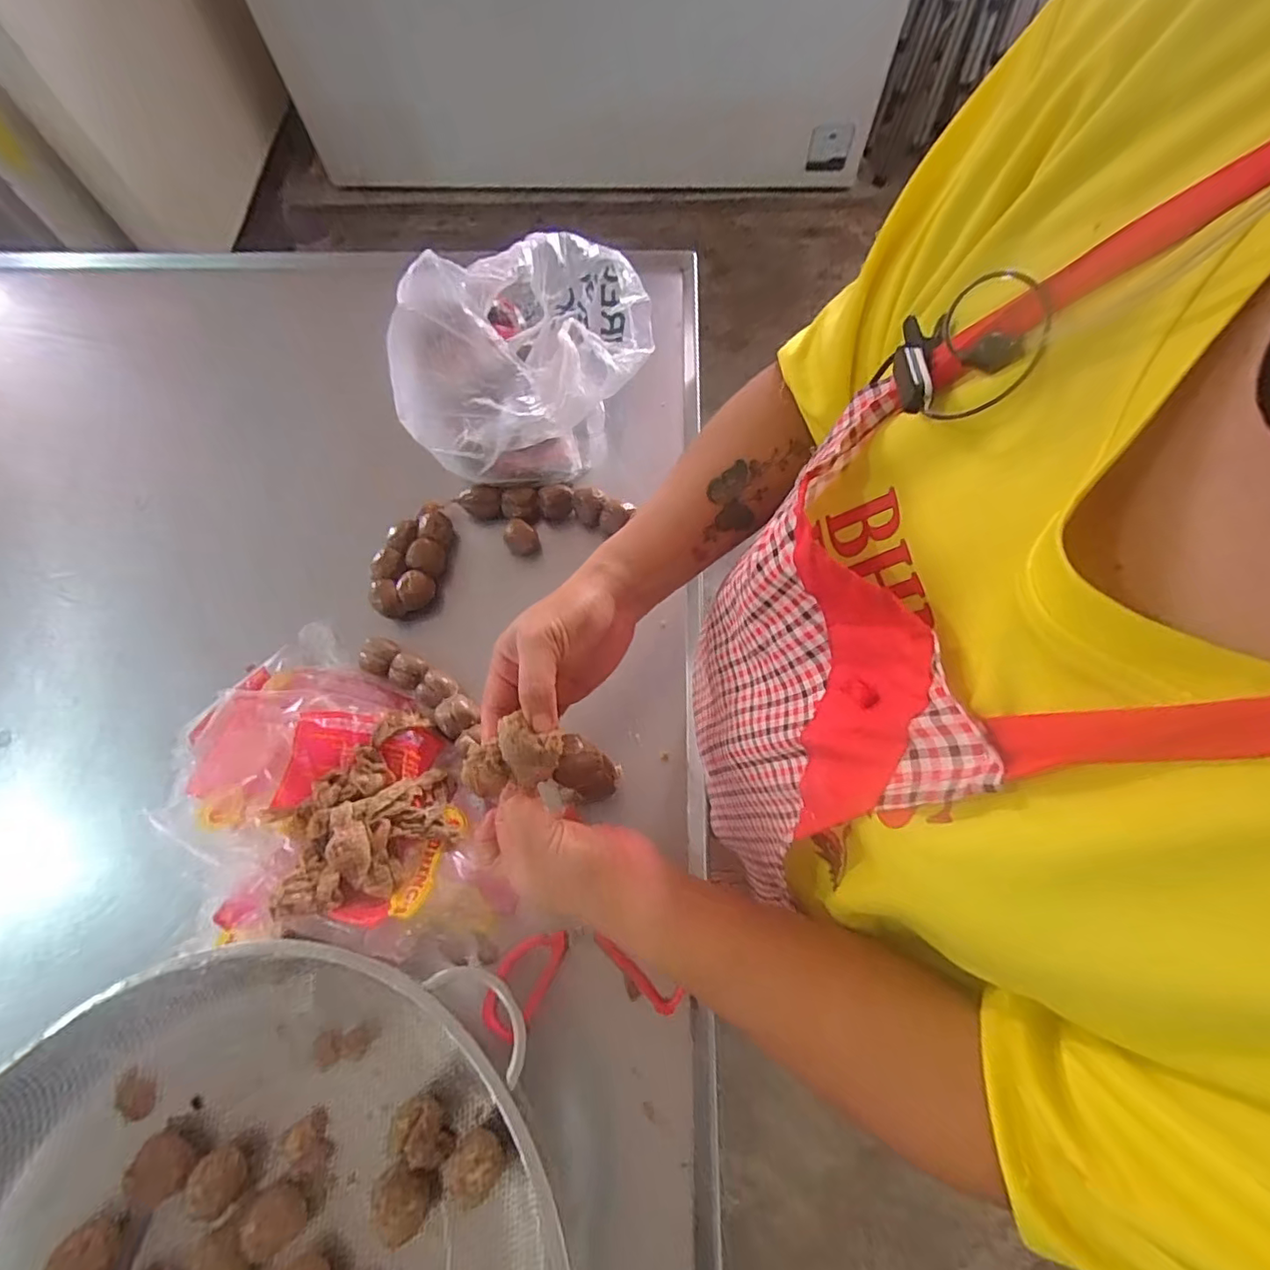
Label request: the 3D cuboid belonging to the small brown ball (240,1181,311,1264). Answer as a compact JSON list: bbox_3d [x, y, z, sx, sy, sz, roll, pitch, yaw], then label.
[{"bbox_3d":[-0.232,0.377,0.353,0.029,0.026,0.032,-35,72,-12],"label":"small brown ball"}]

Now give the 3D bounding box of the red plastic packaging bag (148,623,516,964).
[{"bbox_3d":[-0.249,0.139,0.445,0.320,0.060,0.207,37,74,14],"label":"red plastic packaging bag"}]

